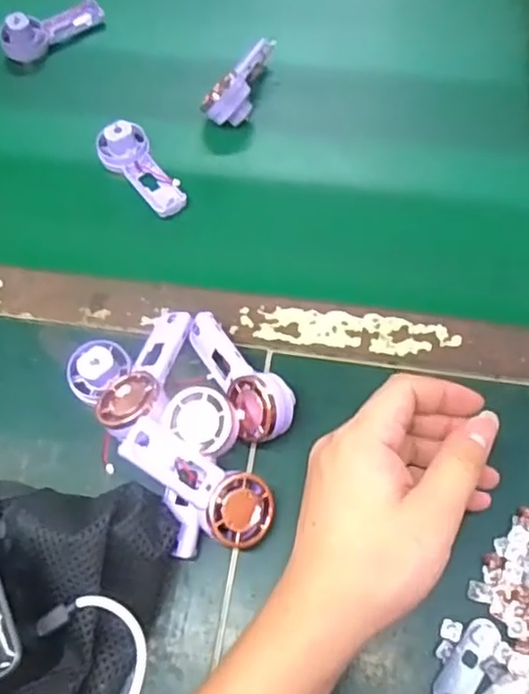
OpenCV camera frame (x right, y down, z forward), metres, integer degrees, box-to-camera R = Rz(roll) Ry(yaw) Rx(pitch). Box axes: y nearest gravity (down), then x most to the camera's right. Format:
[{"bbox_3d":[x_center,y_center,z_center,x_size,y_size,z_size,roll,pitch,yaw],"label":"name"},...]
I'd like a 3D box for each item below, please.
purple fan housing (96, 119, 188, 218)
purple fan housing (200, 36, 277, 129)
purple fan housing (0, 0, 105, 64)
[{"bbox_3d":[-0.095,-0.134,0.489,0.040,0.028,0.083,-28,65,-12],"label":"purple fan housing"},{"bbox_3d":[-0.019,-0.216,0.526,0.030,0.045,0.086,17,65,11],"label":"purple fan housing"},{"bbox_3d":[-0.195,-0.291,0.577,0.093,0.037,0.024,-37,36,-16],"label":"purple fan housing"}]

